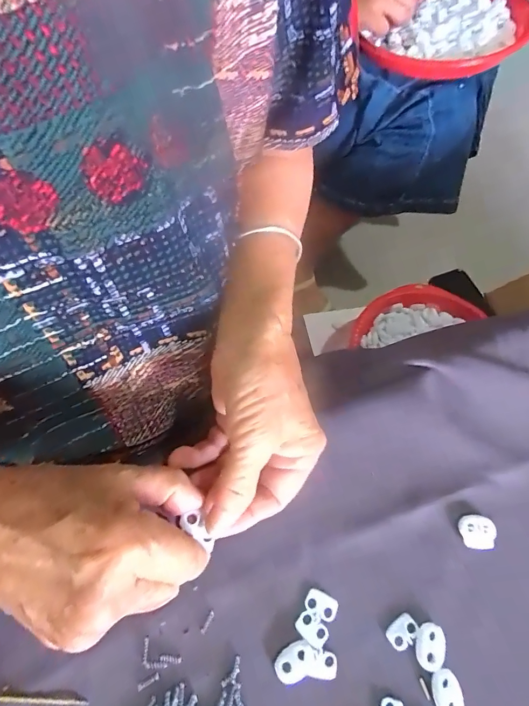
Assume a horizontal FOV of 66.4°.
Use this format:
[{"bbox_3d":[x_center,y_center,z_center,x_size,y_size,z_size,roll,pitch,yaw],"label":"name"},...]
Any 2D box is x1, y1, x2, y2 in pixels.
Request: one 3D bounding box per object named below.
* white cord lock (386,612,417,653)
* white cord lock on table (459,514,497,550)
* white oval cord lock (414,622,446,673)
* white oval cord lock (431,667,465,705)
[{"bbox_3d":[0.079,0.160,0.232,0.018,0.004,0.012,-37,73,-17],"label":"white cord lock"},{"bbox_3d":[0.135,0.113,0.255,0.021,0.007,0.019,6,66,0],"label":"white cord lock on table"},{"bbox_3d":[0.094,0.166,0.229,0.016,0.004,0.023,17,66,5],"label":"white oval cord lock"},{"bbox_3d":[0.099,0.185,0.219,0.015,0.004,0.022,-11,67,-8],"label":"white oval cord lock"}]

